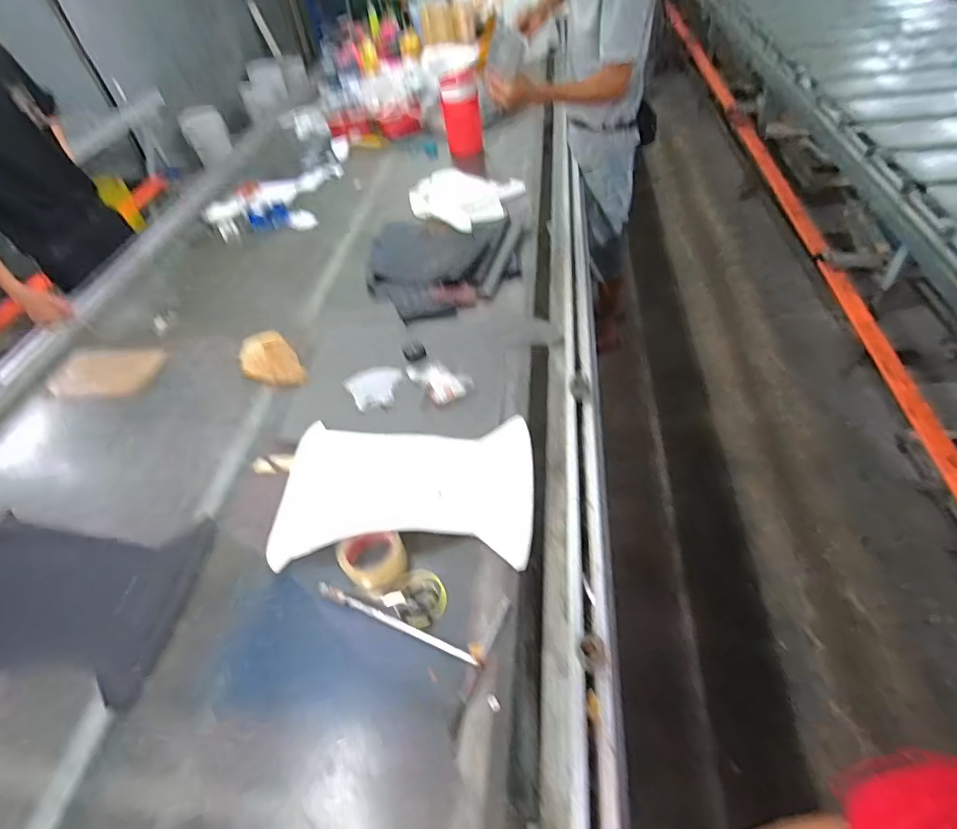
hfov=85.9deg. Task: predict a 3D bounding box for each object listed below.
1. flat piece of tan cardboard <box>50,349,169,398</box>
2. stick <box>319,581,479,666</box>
[{"bbox_3d":[-0.915,-0.102,1.262,0.273,0.014,0.155,1,49,6],"label":"flat piece of tan cardboard"},{"bbox_3d":[-0.127,0.316,0.780,0.281,0.013,0.017,17,53,19],"label":"stick"}]

